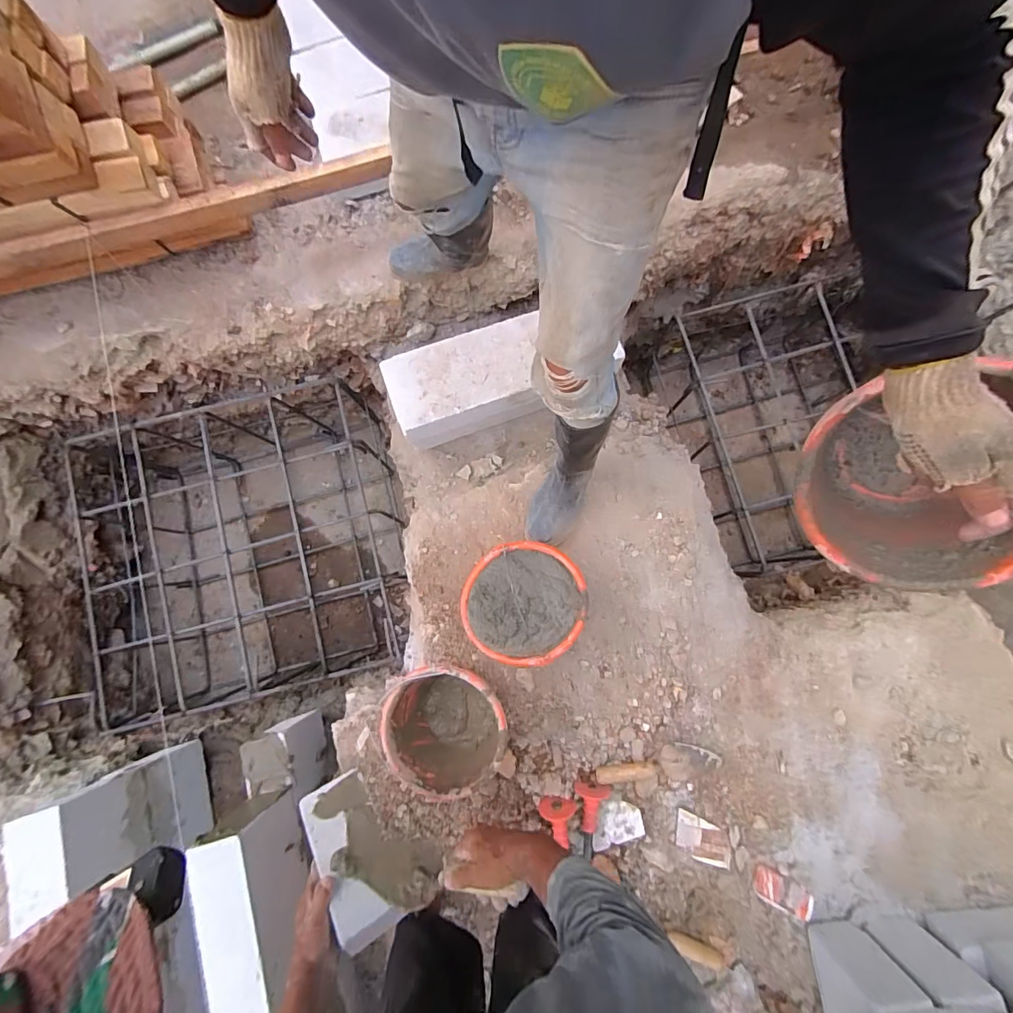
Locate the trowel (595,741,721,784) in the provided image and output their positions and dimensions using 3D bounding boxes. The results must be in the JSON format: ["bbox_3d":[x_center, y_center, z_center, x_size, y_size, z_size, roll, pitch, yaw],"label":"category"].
[{"bbox_3d":[0.331,0.564,1.030,0.270,0.040,0.080,1,82,-1],"label":"trowel"}]

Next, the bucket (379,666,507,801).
[{"bbox_3d":[-0.124,0.446,0.965,0.228,0.194,0.232,0,82,-1],"label":"bucket"}]

